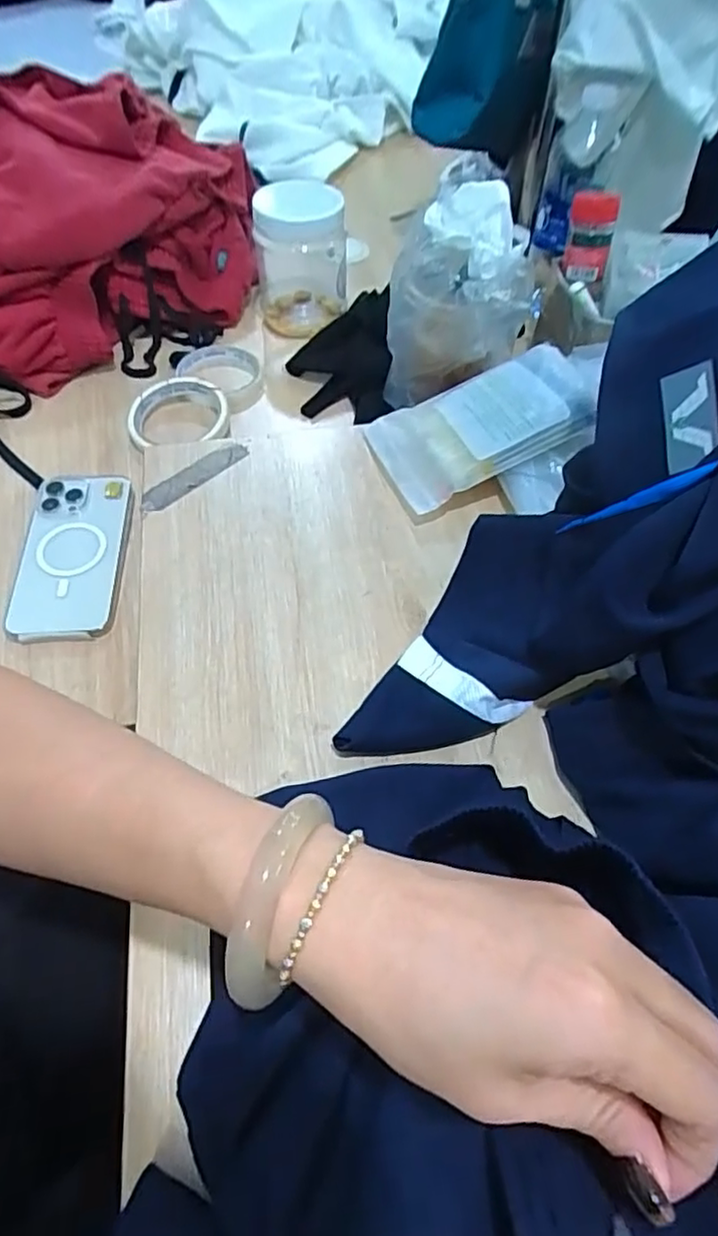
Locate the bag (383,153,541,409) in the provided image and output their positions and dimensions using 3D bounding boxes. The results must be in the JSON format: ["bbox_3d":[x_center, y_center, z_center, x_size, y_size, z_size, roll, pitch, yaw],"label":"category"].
[{"bbox_3d":[0.080,-0.254,0.520,0.116,0.168,0.068,13,57,8],"label":"bag"}]

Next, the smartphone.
[{"bbox_3d":[-0.231,-0.052,0.514,0.079,0.015,0.162,-4,56,-4],"label":"smartphone"}]

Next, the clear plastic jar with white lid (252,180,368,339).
[{"bbox_3d":[-0.054,-0.388,0.682,0.107,0.135,0.084,-10,57,-8],"label":"clear plastic jar with white lid"}]

